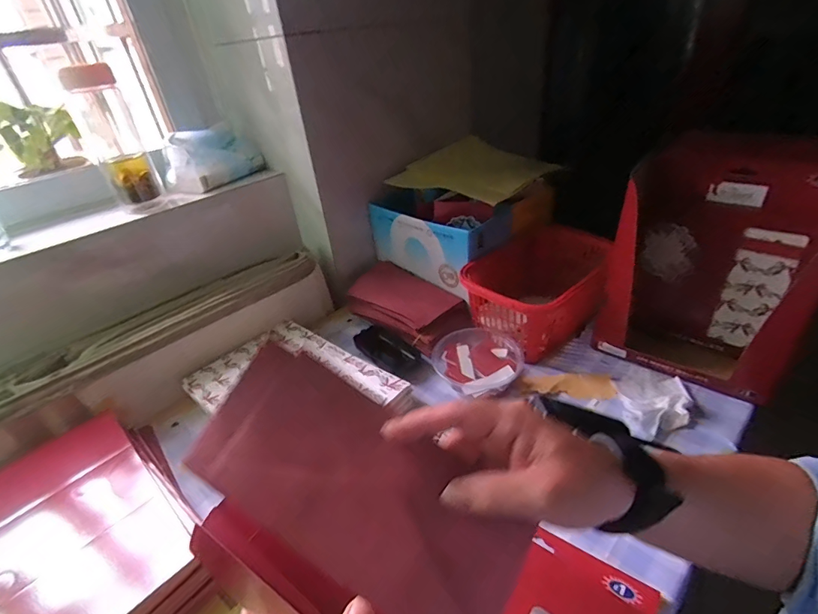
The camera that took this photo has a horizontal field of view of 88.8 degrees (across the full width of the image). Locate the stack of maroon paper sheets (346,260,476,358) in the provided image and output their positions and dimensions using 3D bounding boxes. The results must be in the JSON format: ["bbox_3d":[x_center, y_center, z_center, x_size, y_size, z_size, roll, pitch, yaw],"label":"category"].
[{"bbox_3d":[-0.004,-0.005,0.674,0.215,0.044,0.111,25,44,38],"label":"stack of maroon paper sheets"}]

